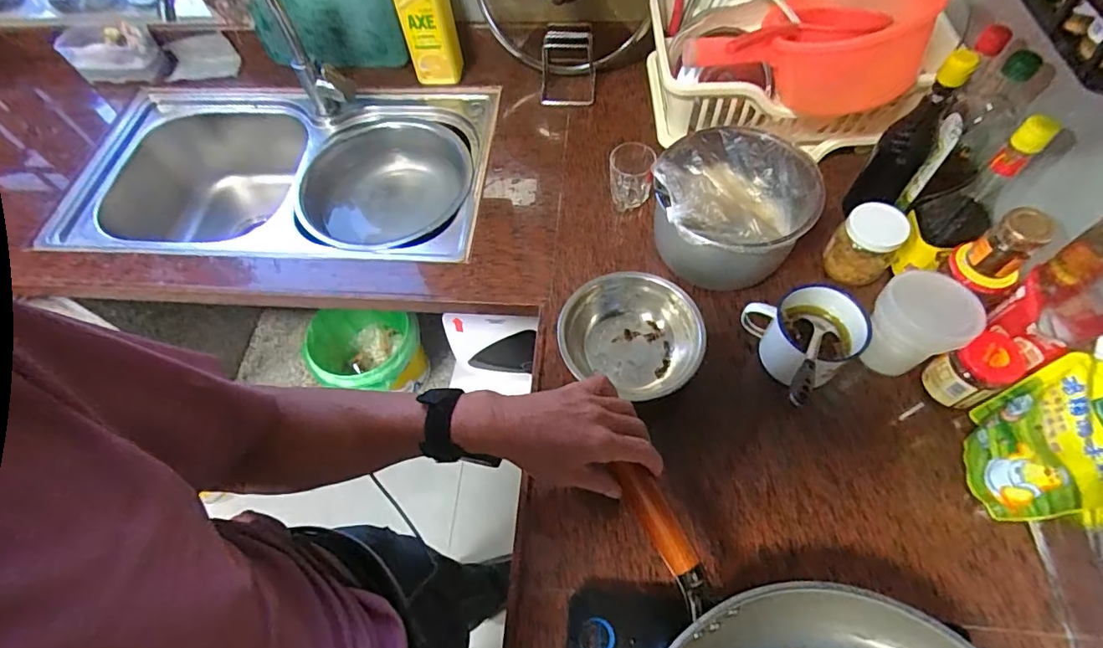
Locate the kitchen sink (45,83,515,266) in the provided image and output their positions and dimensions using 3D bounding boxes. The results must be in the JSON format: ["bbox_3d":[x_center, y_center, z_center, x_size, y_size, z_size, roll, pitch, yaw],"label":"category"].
[{"bbox_3d":[-0.523,-0.245,1.051,0.826,0.218,0.409,2,61,6],"label":"kitchen sink"}]

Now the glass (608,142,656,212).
[{"bbox_3d":[0.125,-0.223,0.832,0.067,0.096,0.075,5,61,8],"label":"glass"}]

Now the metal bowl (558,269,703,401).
[{"bbox_3d":[0.105,0.014,0.709,0.182,0.059,0.166,-2,60,3],"label":"metal bowl"}]

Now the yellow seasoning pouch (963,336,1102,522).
[{"bbox_3d":[0.512,0.120,0.547,0.046,0.190,0.146,14,62,12],"label":"yellow seasoning pouch"}]

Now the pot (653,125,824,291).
[{"bbox_3d":[0.248,-0.155,0.739,0.199,0.159,0.194,-2,60,3],"label":"pot"}]

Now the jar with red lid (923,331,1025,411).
[{"bbox_3d":[0.501,0.062,0.630,0.068,0.101,0.061,-18,61,-6],"label":"jar with red lid"}]

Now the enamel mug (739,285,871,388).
[{"bbox_3d":[0.325,0.009,0.676,0.109,0.102,0.128,-34,63,-14],"label":"enamel mug"}]

